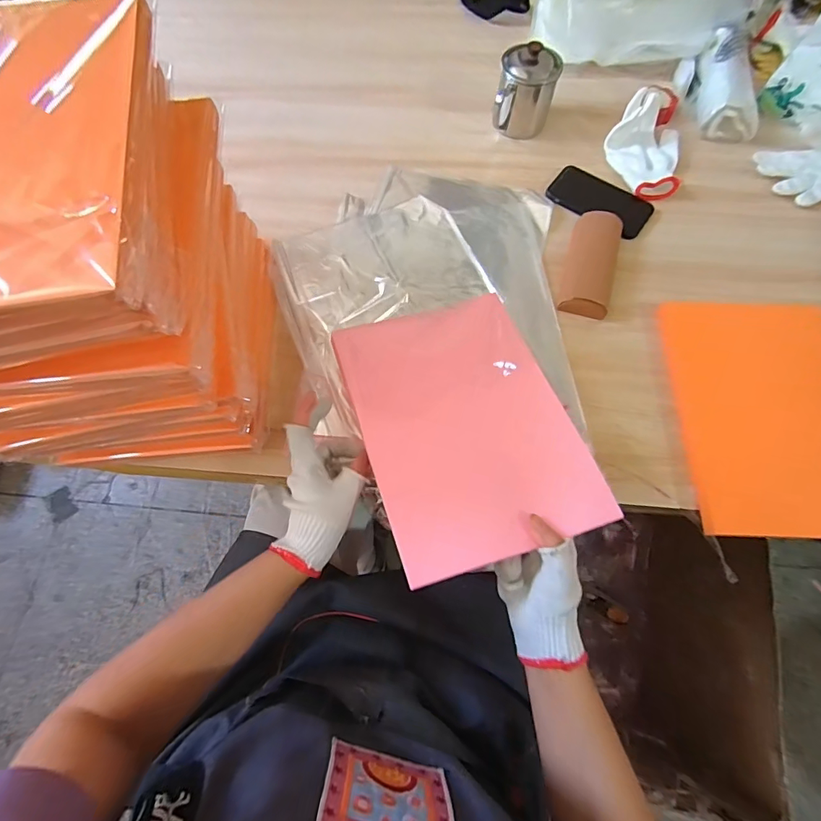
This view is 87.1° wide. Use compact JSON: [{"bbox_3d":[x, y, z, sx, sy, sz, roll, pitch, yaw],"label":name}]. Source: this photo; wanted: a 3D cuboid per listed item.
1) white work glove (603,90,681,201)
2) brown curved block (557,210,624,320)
[{"bbox_3d":[0.381,-0.447,0.696,0.116,0.044,0.252,15,69,6],"label":"white work glove"},{"bbox_3d":[0.250,-0.203,0.598,0.064,0.025,0.168,14,69,6],"label":"brown curved block"}]

